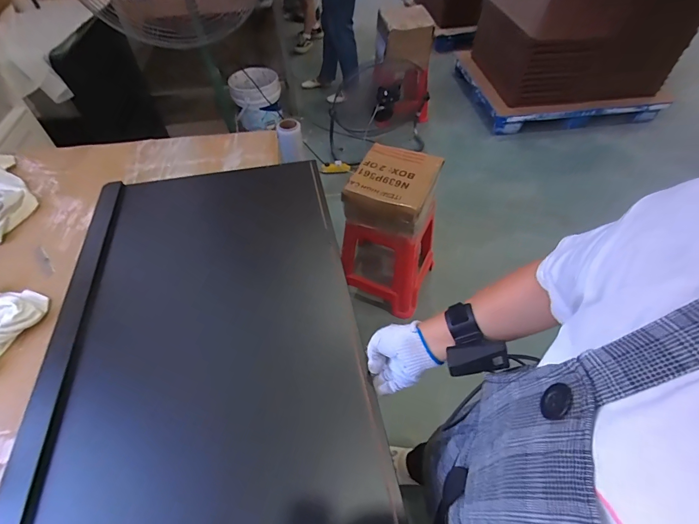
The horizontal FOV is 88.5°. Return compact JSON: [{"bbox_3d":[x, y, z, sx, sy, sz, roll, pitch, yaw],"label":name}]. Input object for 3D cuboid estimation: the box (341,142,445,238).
[{"bbox_3d":[0.164,-0.276,1.350,0.279,0.157,0.326,19,53,16],"label":"box"}]

